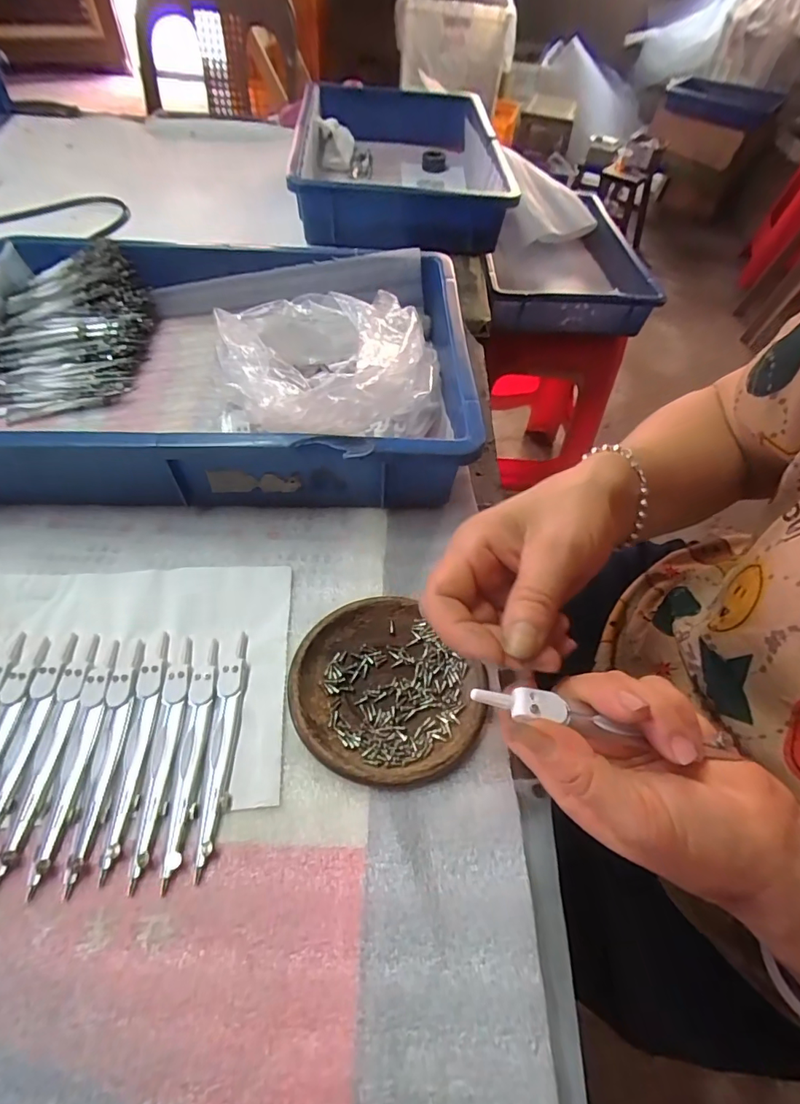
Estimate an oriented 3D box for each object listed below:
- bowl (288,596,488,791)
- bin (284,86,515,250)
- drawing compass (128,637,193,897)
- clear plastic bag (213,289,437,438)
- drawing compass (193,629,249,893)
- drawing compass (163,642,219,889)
[{"bbox_3d":[-0.010,0.083,0.292,0.104,0.017,0.109,1,55,-2],"label":"bowl"},{"bbox_3d":[-0.006,-0.583,0.731,0.289,0.073,0.434,-3,55,-7],"label":"bin"},{"bbox_3d":[-0.131,0.109,0.273,0.014,0.007,0.129,-2,55,-5],"label":"drawing compass"},{"bbox_3d":[-0.053,-0.139,0.393,0.174,0.101,0.186,-10,56,-10],"label":"clear plastic bag"},{"bbox_3d":[-0.100,0.106,0.277,0.016,0.007,0.126,-2,55,-5],"label":"drawing compass"},{"bbox_3d":[-0.117,0.110,0.274,0.014,0.008,0.125,-1,55,-4],"label":"drawing compass"}]

